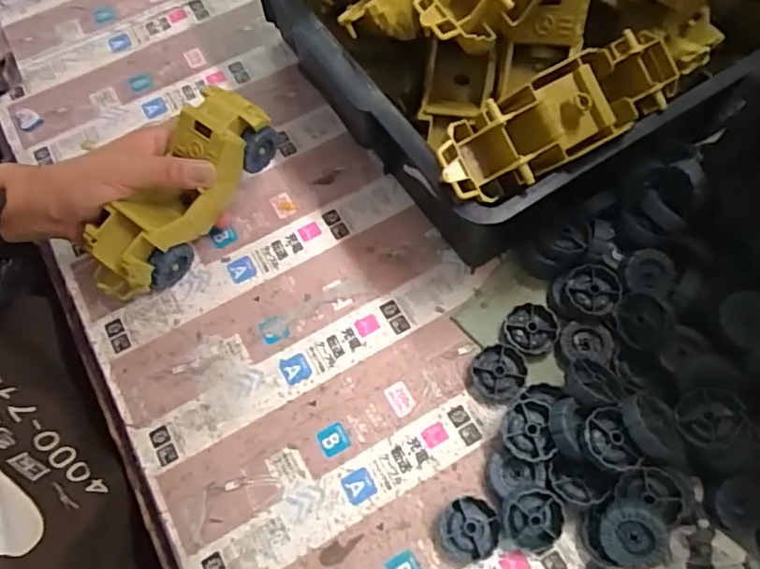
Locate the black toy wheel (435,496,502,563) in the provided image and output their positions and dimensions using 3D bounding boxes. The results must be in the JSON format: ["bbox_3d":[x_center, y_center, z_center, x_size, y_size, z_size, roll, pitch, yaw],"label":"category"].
[{"bbox_3d":[0.058,0.158,0.383,0.039,0.013,0.036,-1,65,3],"label":"black toy wheel"}]

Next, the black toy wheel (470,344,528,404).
[{"bbox_3d":[0.085,0.063,0.423,0.036,0.012,0.038,-1,65,3],"label":"black toy wheel"}]

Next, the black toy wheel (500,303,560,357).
[{"bbox_3d":[0.110,0.033,0.435,0.038,0.010,0.037,-1,65,3],"label":"black toy wheel"}]

